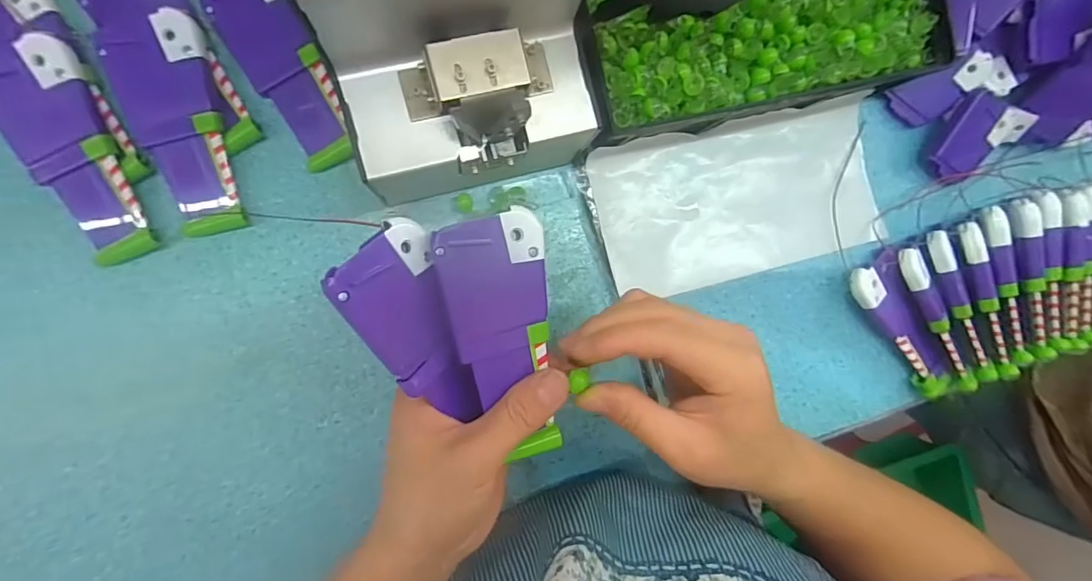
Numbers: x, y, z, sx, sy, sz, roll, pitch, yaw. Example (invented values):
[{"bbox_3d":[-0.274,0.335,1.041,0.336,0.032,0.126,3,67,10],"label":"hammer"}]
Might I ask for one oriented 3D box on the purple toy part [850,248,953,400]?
[{"bbox_3d":[0.261,0.028,0.355,0.034,0.024,0.112,-38,96,-7],"label":"purple toy part"}]

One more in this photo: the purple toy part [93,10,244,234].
[{"bbox_3d":[-0.214,-0.093,0.284,0.052,0.021,0.120,-13,92,-9],"label":"purple toy part"}]

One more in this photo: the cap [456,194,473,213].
[{"bbox_3d":[-0.052,-0.056,0.316,0.010,0.009,0.012,-8,93,-8],"label":"cap"}]

